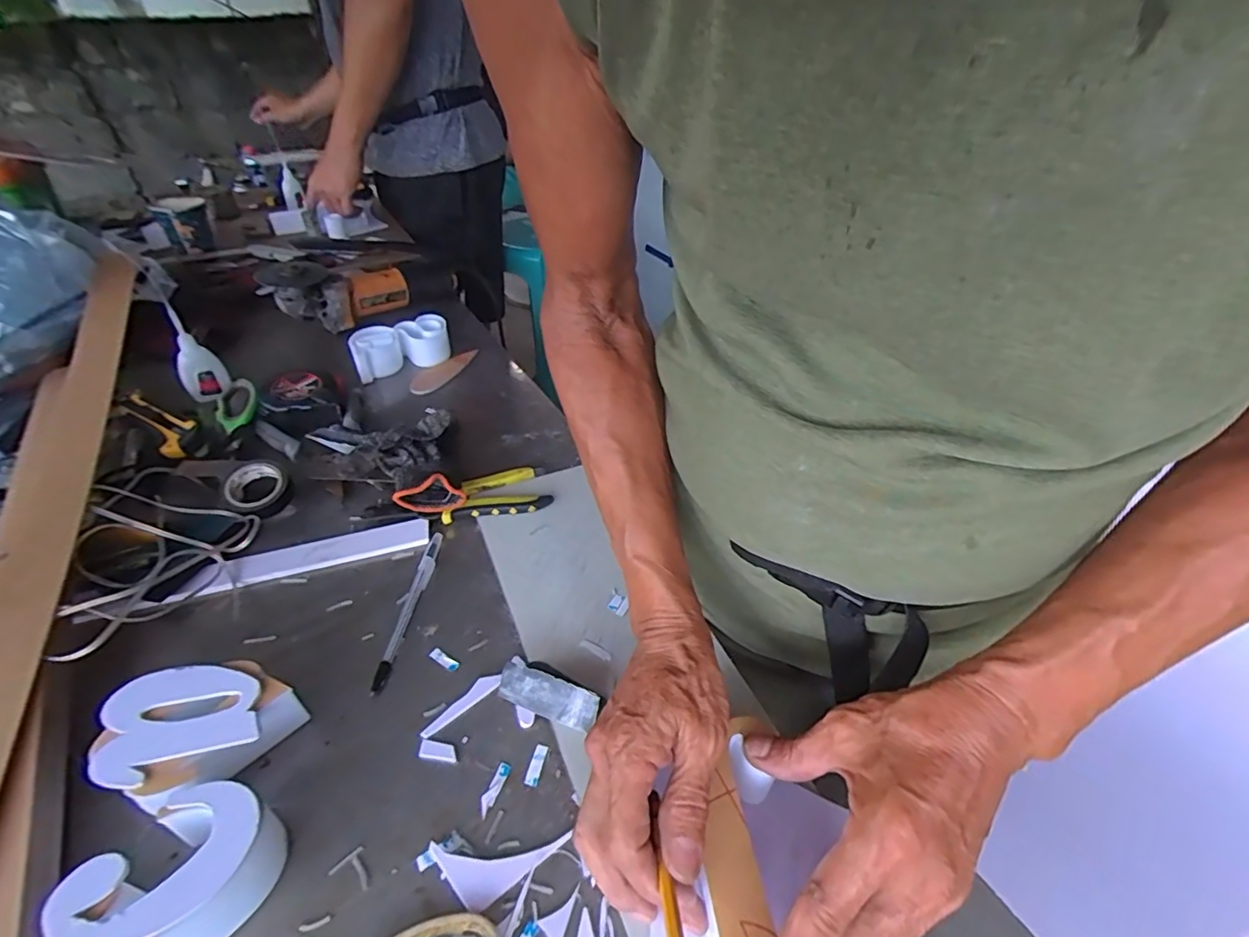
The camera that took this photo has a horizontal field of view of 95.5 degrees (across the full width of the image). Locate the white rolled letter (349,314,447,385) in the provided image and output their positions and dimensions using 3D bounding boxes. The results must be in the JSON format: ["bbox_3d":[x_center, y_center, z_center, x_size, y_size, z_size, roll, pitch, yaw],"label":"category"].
[{"bbox_3d":[-0.298,-0.164,0.763,0.130,0.047,0.063,-21,45,-24],"label":"white rolled letter"}]

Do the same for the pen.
[{"bbox_3d":[-0.174,0.110,0.461,0.012,0.008,0.149,3,40,1],"label":"pen"}]

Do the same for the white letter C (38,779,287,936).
[{"bbox_3d":[-0.235,0.218,0.301,0.063,0.047,0.090,31,48,30],"label":"white letter C"}]

